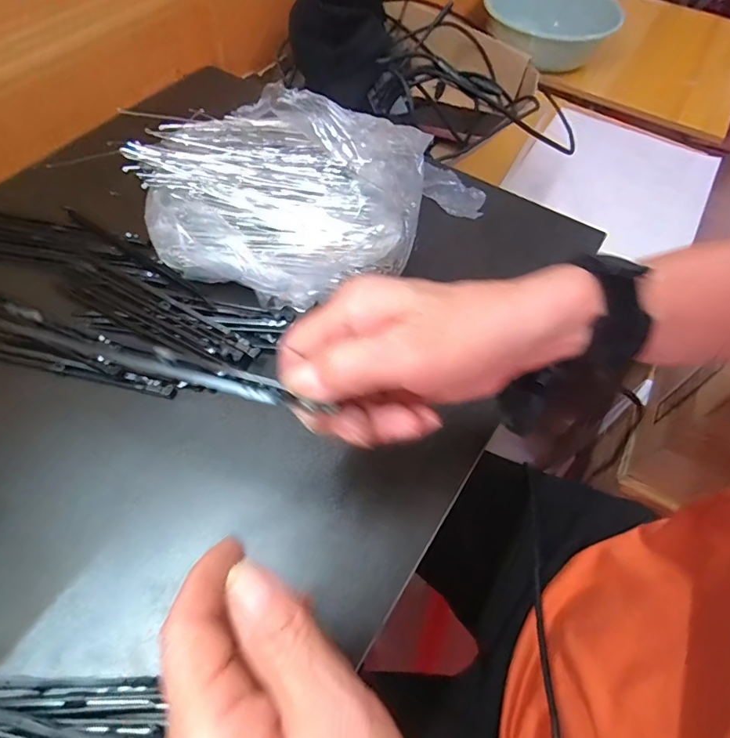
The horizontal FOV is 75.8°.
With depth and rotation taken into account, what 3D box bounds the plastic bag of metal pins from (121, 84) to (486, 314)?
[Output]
[{"bbox_3d":[-0.052,-0.163,0.395,0.235,0.080,0.245,32,63,16],"label":"plastic bag of metal pins"}]

